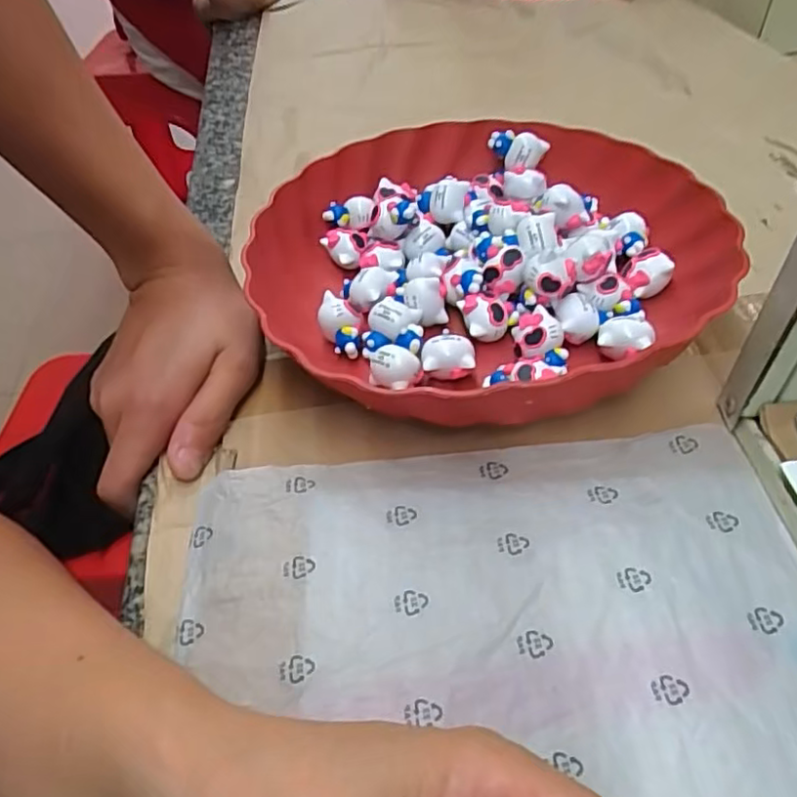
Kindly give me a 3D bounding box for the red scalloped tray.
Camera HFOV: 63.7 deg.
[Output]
[{"bbox_3d":[0.047,-0.081,0.346,0.241,0.046,0.245,-22,50,-14],"label":"red scalloped tray"}]

